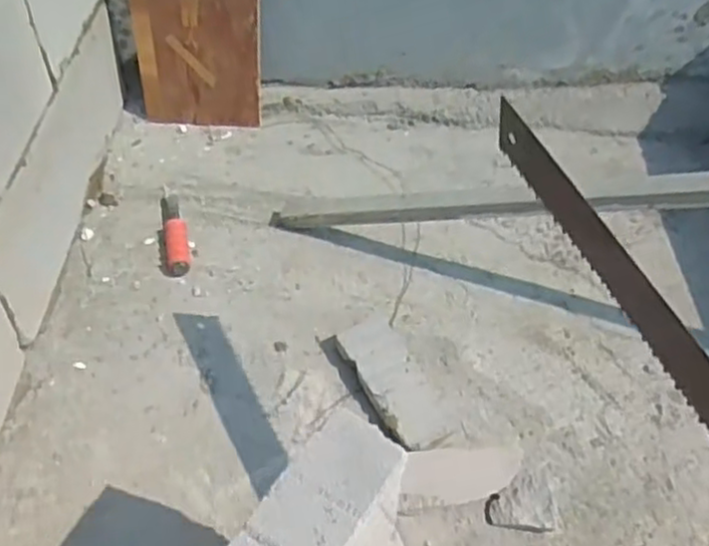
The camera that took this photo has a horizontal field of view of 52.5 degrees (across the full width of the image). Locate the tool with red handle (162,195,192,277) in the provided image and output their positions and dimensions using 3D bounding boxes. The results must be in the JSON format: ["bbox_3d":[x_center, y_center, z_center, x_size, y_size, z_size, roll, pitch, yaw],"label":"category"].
[{"bbox_3d":[-0.277,-0.062,1.117,0.036,0.028,0.170,-9,49,-12],"label":"tool with red handle"}]

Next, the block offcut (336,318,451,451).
[{"bbox_3d":[0.053,0.144,0.955,0.084,0.037,0.201,-20,52,-21],"label":"block offcut"}]

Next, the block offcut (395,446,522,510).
[{"bbox_3d":[0.129,0.249,0.880,0.156,0.026,0.066,-5,48,-8],"label":"block offcut"}]

